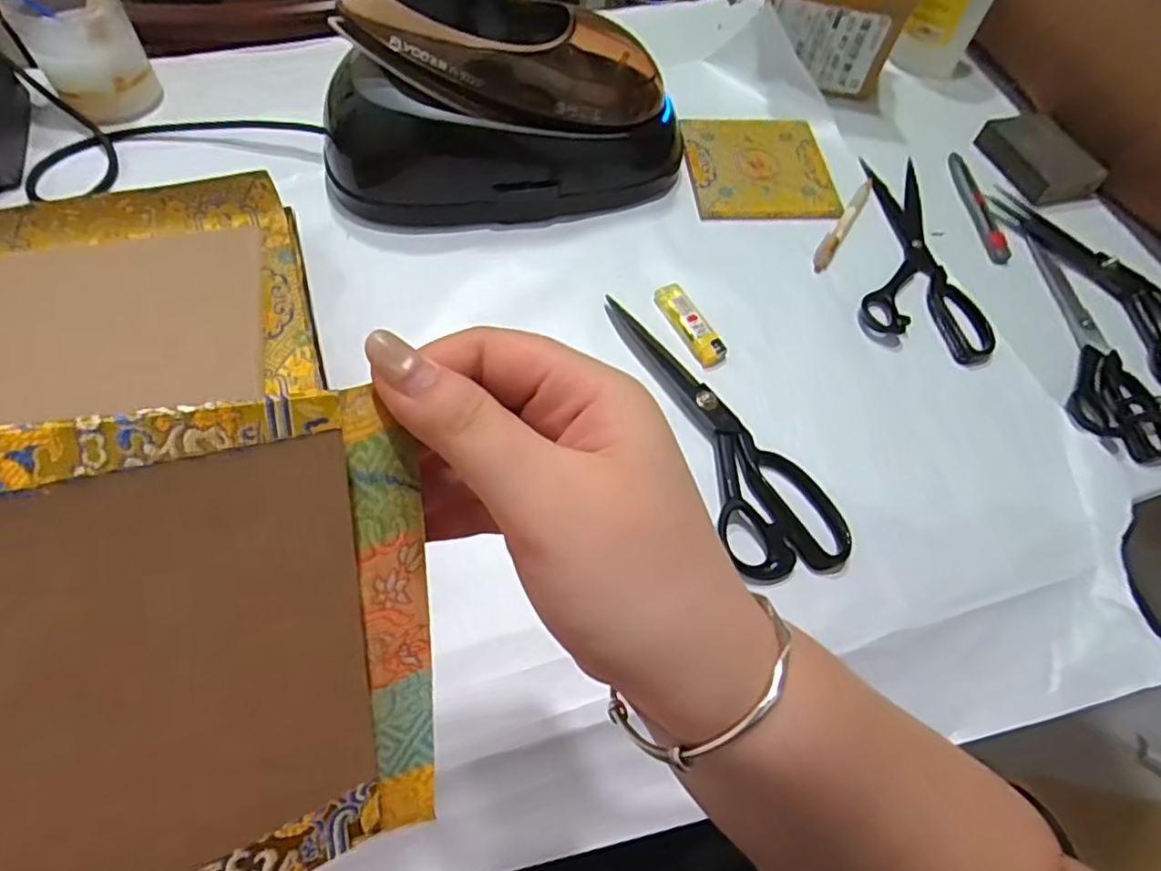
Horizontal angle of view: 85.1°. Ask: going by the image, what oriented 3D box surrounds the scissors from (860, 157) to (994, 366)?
[{"bbox_3d":[0.292,-0.160,0.543,0.097,0.010,0.215,12,62,3],"label":"scissors"}]

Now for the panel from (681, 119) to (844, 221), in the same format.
[{"bbox_3d":[0.165,-0.249,0.585,0.129,0.004,0.129,-2,63,-5],"label":"panel"}]

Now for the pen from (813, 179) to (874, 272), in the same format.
[{"bbox_3d":[0.233,-0.190,0.558,0.014,0.005,0.133,30,65,12],"label":"pen"}]

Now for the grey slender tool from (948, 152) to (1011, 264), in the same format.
[{"bbox_3d":[0.365,-0.212,0.581,0.013,0.012,0.137,0,62,-4],"label":"grey slender tool"}]

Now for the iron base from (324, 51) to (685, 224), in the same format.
[{"bbox_3d":[-0.056,-0.242,0.517,0.289,0.092,0.112,1,62,-3],"label":"iron base"}]

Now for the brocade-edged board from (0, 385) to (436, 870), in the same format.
[{"bbox_3d":[-0.108,0.065,0.144,0.153,0.137,0.008,-10,18,-39],"label":"brocade-edged board"}]

